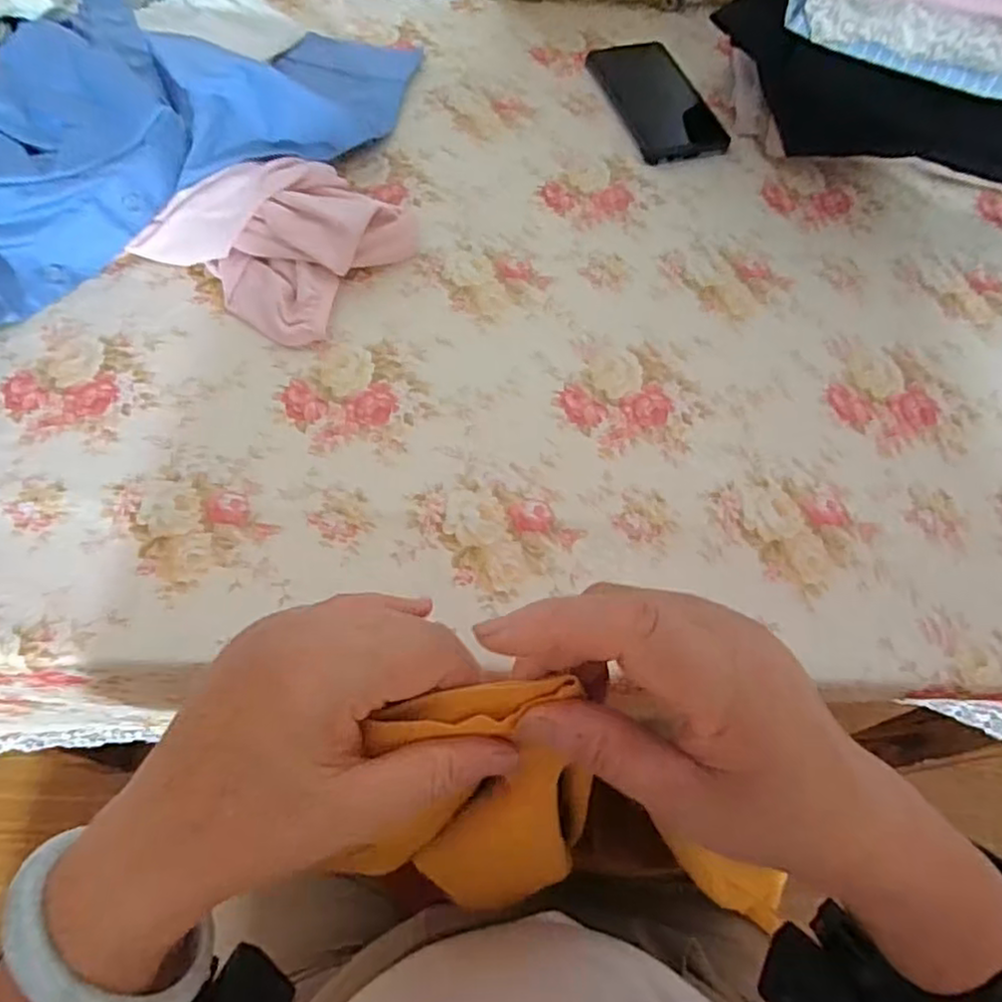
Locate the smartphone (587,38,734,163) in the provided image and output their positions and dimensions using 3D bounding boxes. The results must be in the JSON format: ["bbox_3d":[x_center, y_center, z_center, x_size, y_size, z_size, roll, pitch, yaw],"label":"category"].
[{"bbox_3d":[0.143,-0.372,0.607,0.084,0.012,0.179,-12,64,-8],"label":"smartphone"}]

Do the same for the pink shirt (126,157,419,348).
[{"bbox_3d":[-0.161,-0.200,0.489,0.165,0.038,0.143,35,67,15],"label":"pink shirt"}]

